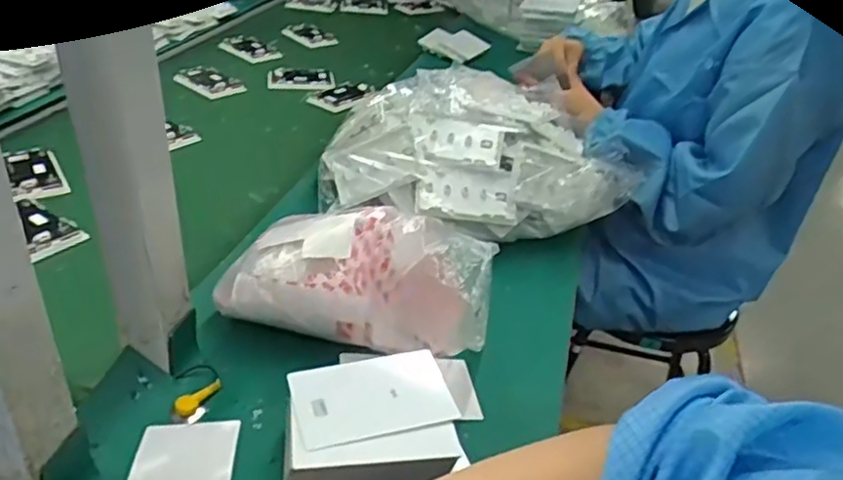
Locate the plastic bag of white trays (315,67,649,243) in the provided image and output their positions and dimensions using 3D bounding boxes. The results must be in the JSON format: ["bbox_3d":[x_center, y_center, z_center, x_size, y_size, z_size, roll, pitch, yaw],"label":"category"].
[{"bbox_3d":[0.057,-0.095,0.710,0.319,0.114,0.168,7,33,0],"label":"plastic bag of white trays"}]

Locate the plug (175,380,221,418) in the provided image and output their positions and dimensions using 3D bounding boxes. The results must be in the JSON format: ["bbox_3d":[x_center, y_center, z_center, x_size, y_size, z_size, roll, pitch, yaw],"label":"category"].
[{"bbox_3d":[-0.166,0.115,0.489,0.013,0.008,0.038,28,38,28],"label":"plug"}]

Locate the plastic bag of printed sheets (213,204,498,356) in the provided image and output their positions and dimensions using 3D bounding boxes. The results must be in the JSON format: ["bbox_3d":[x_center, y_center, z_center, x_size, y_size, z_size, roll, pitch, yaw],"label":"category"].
[{"bbox_3d":[-0.052,0.033,0.541,0.216,0.110,0.101,10,33,5],"label":"plastic bag of printed sheets"}]

